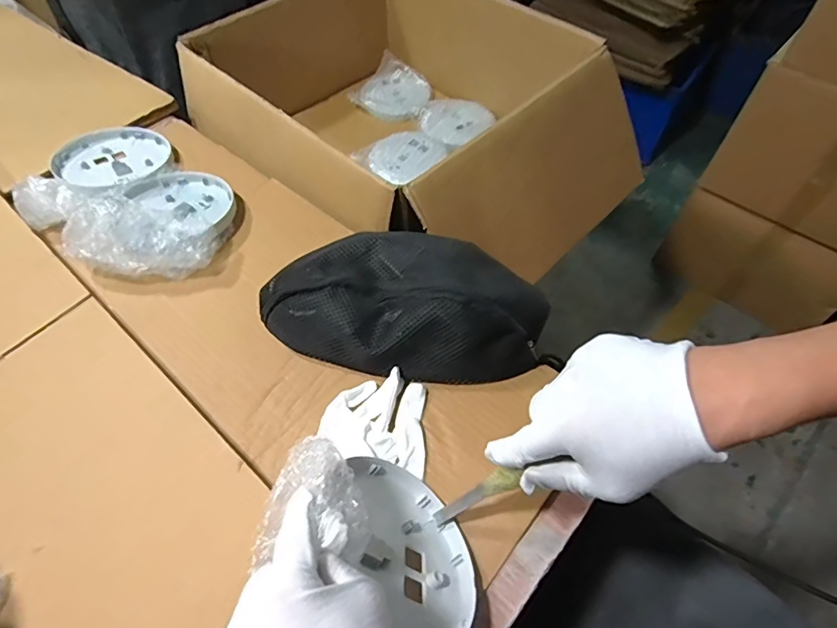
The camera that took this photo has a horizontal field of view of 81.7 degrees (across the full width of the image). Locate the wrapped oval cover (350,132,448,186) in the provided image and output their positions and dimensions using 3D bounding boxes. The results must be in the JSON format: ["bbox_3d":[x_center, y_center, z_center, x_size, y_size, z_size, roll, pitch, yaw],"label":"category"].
[{"bbox_3d":[-0.024,-0.281,0.858,0.144,0.023,0.103,-37,62,-23],"label":"wrapped oval cover"}]

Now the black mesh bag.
[{"bbox_3d":[-0.015,-0.018,0.477,0.278,0.079,0.146,4,55,4],"label":"black mesh bag"}]

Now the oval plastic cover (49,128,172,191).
[{"bbox_3d":[-0.398,-0.205,0.627,0.126,0.019,0.126,20,57,11],"label":"oval plastic cover"}]

